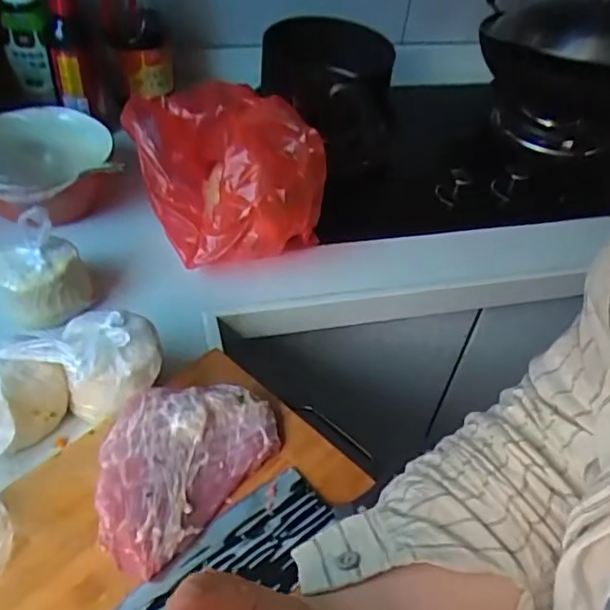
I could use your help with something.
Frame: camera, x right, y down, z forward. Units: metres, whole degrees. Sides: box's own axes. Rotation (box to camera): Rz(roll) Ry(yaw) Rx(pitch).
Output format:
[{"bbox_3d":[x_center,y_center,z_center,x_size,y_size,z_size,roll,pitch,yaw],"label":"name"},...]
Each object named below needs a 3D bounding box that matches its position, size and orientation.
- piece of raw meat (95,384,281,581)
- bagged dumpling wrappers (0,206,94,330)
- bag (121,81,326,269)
[{"bbox_3d":[-0.100,0.120,0.478,0.092,0.055,0.163,30,49,22],"label":"piece of raw meat"},{"bbox_3d":[-0.267,-0.040,0.604,0.086,0.108,0.070,-14,48,-20],"label":"bagged dumpling wrappers"},{"bbox_3d":[-0.096,-0.160,0.719,0.179,0.129,0.234,-22,51,-27],"label":"bag"}]

